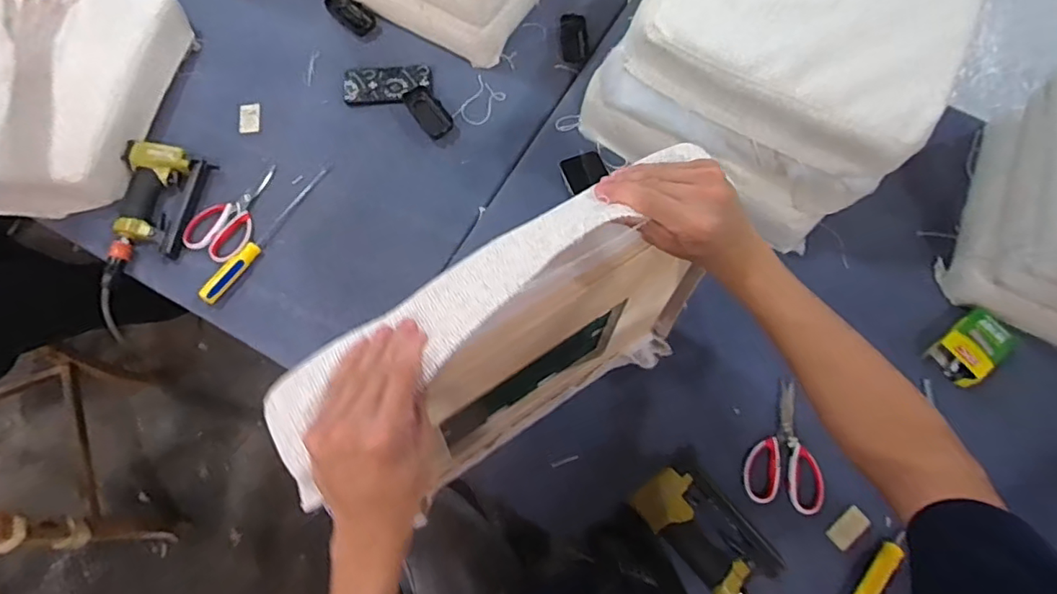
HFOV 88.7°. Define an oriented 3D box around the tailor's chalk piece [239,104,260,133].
[{"bbox_3d":[-0.510,-0.327,0.989,0.035,0.004,0.062,-4,71,-10],"label":"tailor's chalk piece"}]

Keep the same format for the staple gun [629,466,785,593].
[{"bbox_3d":[0.250,0.330,0.746,0.106,0.061,0.215,-42,76,-16],"label":"staple gun"}]

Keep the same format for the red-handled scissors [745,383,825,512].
[{"bbox_3d":[0.373,0.214,0.789,0.100,0.016,0.175,11,69,2],"label":"red-handled scissors"}]

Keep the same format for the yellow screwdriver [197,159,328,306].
[{"bbox_3d":[-0.421,-0.113,0.889,0.026,0.023,0.301,29,70,9],"label":"yellow screwdriver"}]

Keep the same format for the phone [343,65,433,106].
[{"bbox_3d":[-0.266,-0.402,1.025,0.163,0.010,0.078,-7,69,-5],"label":"phone"}]

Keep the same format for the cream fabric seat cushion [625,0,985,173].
[{"bbox_3d":[0.428,-0.444,0.836,0.456,0.126,0.429,31,71,9],"label":"cream fabric seat cushion"}]

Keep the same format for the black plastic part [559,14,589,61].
[{"bbox_3d":[0.092,-0.526,1.092,0.058,0.020,0.101,-2,69,-3],"label":"black plastic part"}]

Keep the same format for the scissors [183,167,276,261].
[{"bbox_3d":[-0.491,-0.152,0.901,0.101,0.025,0.196,12,69,2],"label":"scissors"}]

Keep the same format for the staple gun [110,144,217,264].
[{"bbox_3d":[-0.618,-0.158,0.887,0.135,0.043,0.205,3,69,-1],"label":"staple gun"}]

